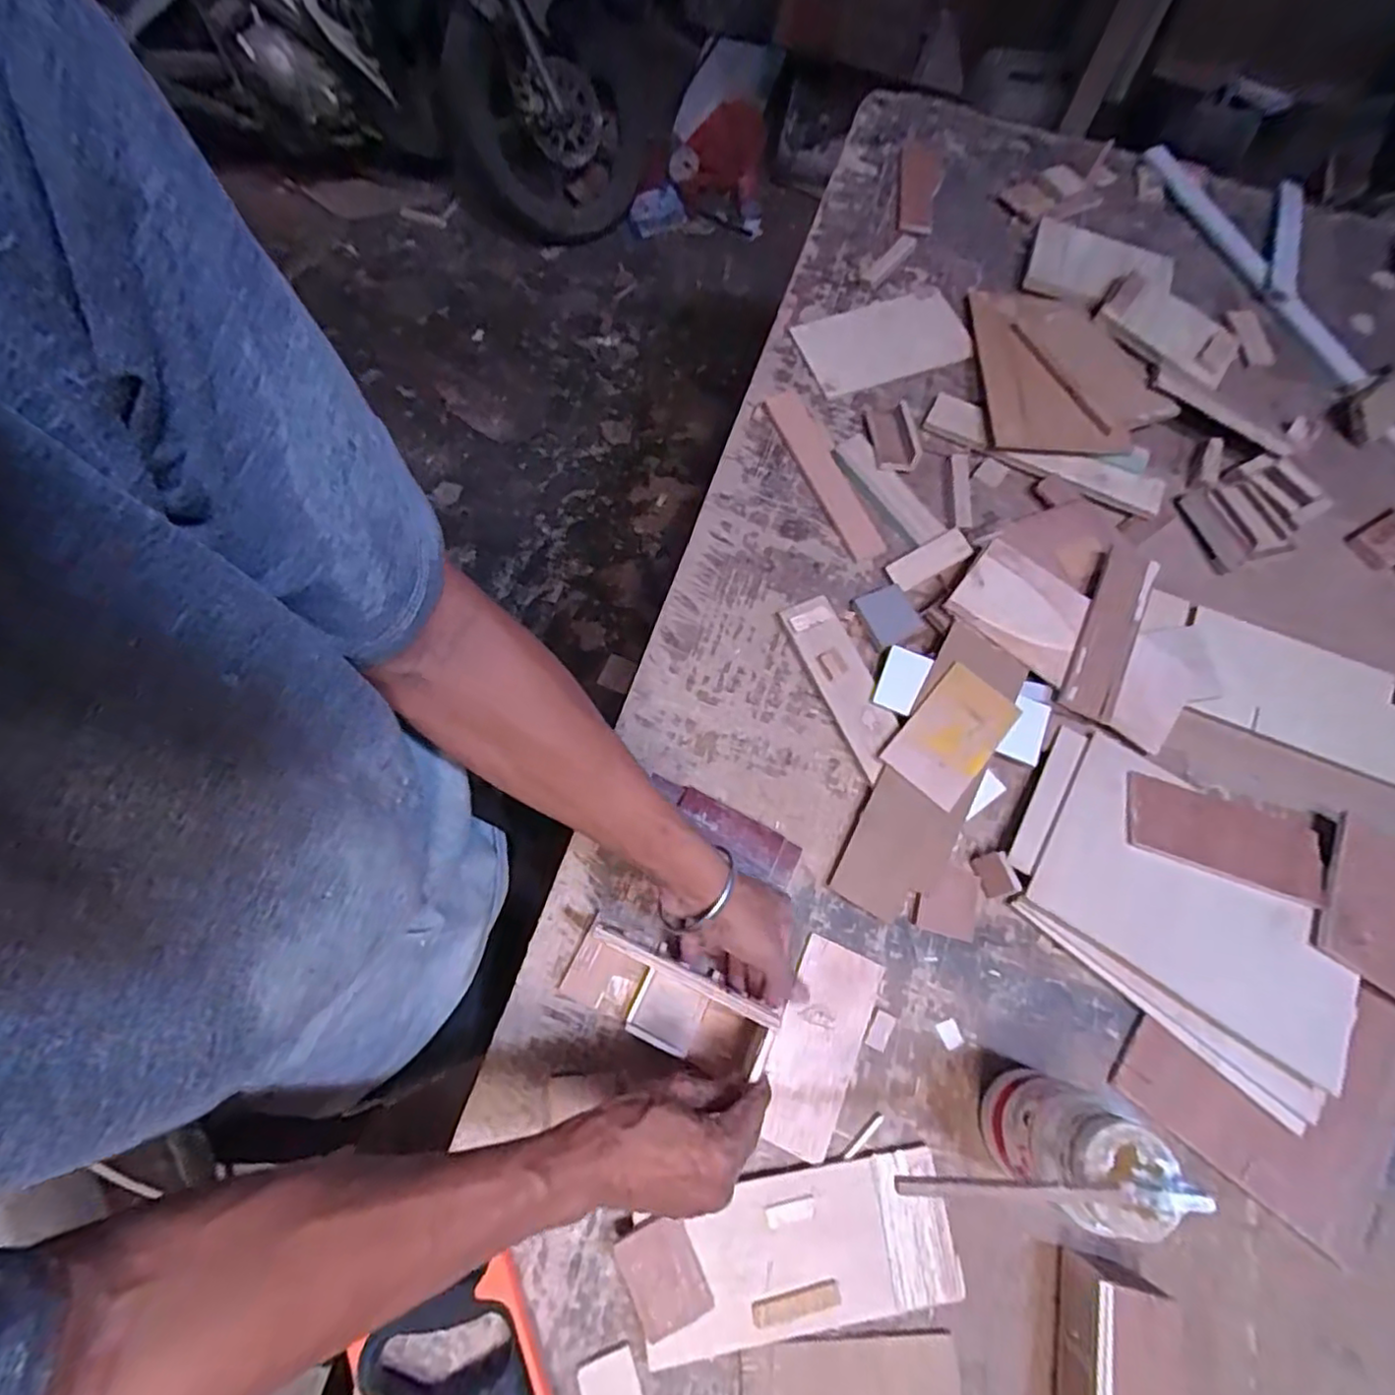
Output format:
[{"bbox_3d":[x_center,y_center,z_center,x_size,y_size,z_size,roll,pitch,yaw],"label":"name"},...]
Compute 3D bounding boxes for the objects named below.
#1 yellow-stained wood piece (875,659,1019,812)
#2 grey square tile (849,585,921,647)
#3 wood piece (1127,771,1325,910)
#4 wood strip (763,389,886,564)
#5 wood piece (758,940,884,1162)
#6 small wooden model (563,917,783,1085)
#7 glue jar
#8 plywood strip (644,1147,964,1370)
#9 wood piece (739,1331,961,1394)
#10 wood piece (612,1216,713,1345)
[{"bbox_3d":[0.241,0.035,0.607,0.080,0.007,0.124,41,77,6],"label":"yellow-stained wood piece"},{"bbox_3d":[0.194,-0.083,0.660,0.051,0.016,0.057,-26,72,-9],"label":"grey square tile"},{"bbox_3d":[0.469,0.125,0.577,0.165,0.011,0.074,17,71,7],"label":"wood piece"},{"bbox_3d":[0.142,-0.256,0.726,0.043,0.008,0.234,-22,71,-8],"label":"wood strip"},{"bbox_3d":[0.099,0.286,0.531,0.068,0.006,0.156,24,70,4],"label":"wood piece"},{"bbox_3d":[-0.028,0.239,0.507,0.166,0.076,0.068,25,72,9],"label":"small wooden model"},{"bbox_3d":[0.262,0.316,0.452,0.078,0.145,0.078,20,71,6],"label":"glue jar"},{"bbox_3d":[0.079,0.413,0.477,0.224,0.010,0.098,-7,72,-8],"label":"plywood strip"},{"bbox_3d":[0.109,0.487,0.457,0.153,0.004,0.048,-2,70,0],"label":"wood piece"},{"bbox_3d":[-0.026,0.416,0.464,0.053,0.006,0.065,-22,73,-12],"label":"wood piece"}]

